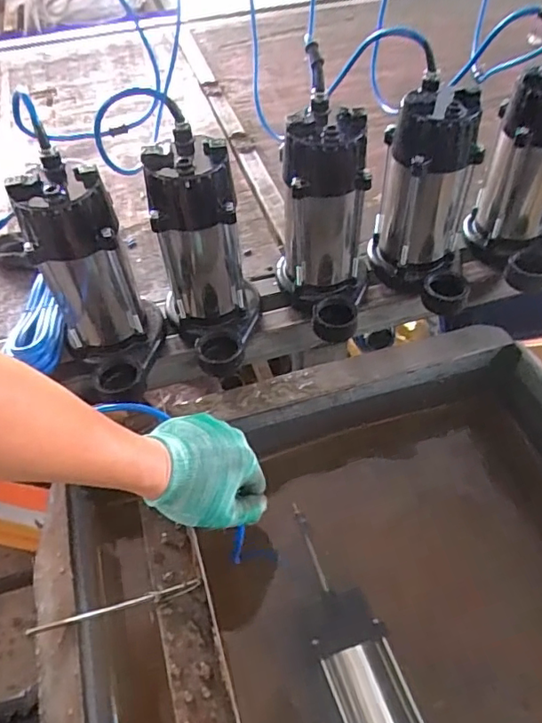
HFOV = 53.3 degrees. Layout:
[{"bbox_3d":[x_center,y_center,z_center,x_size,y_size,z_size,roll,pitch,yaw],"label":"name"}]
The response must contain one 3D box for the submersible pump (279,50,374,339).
[{"bbox_3d":[0.064,-0.162,0.630,0.091,0.234,0.149,-14,51,-8],"label":"submersible pump"}]

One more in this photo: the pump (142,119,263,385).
[{"bbox_3d":[-0.076,-0.113,0.610,0.111,0.238,0.150,-9,50,-4],"label":"pump"}]

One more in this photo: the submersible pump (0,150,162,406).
[{"bbox_3d":[-0.196,-0.082,0.601,0.110,0.252,0.175,-14,51,-8],"label":"submersible pump"}]

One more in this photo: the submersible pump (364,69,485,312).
[{"bbox_3d":[0.195,-0.188,0.653,0.106,0.228,0.142,-14,51,-8],"label":"submersible pump"}]

